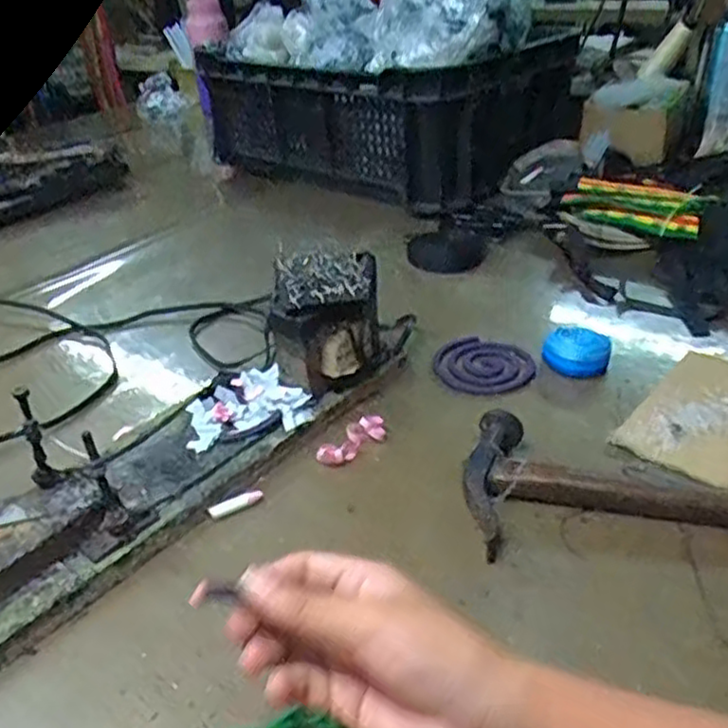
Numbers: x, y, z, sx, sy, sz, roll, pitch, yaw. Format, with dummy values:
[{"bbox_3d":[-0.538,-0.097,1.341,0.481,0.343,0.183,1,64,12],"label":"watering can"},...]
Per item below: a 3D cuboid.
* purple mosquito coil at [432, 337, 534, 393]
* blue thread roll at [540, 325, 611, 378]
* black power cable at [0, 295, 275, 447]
[{"bbox_3d":[0.106,-0.001,0.642,0.073,0.004,0.090,-26,38,-31],"label":"purple mosquito coil"},{"bbox_3d":[0.182,-0.011,0.621,0.053,0.033,0.041,7,34,18],"label":"blue thread roll"},{"bbox_3d":[-0.298,0.000,0.689,0.427,0.040,0.336,-4,29,-2],"label":"black power cable"}]

